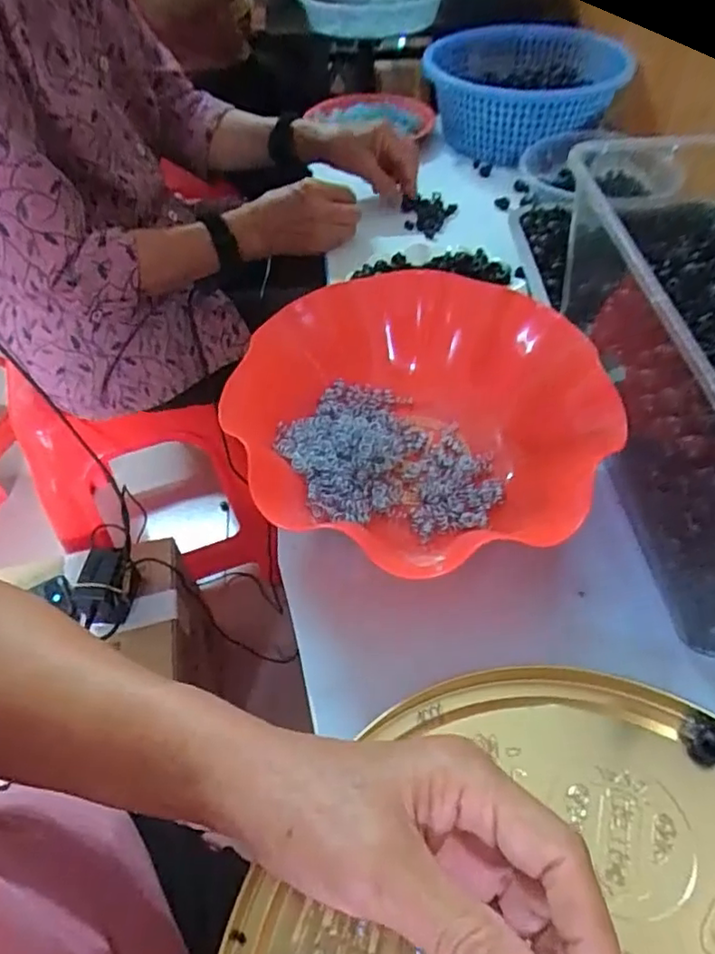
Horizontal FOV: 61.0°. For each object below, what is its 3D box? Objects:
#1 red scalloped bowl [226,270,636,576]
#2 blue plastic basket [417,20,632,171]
[{"bbox_3d":[0.034,-0.040,0.387,0.209,0.071,0.203,-2,49,3],"label":"red scalloped bowl"},{"bbox_3d":[0.231,-0.545,0.871,0.259,0.113,0.256,-1,49,4],"label":"blue plastic basket"}]

